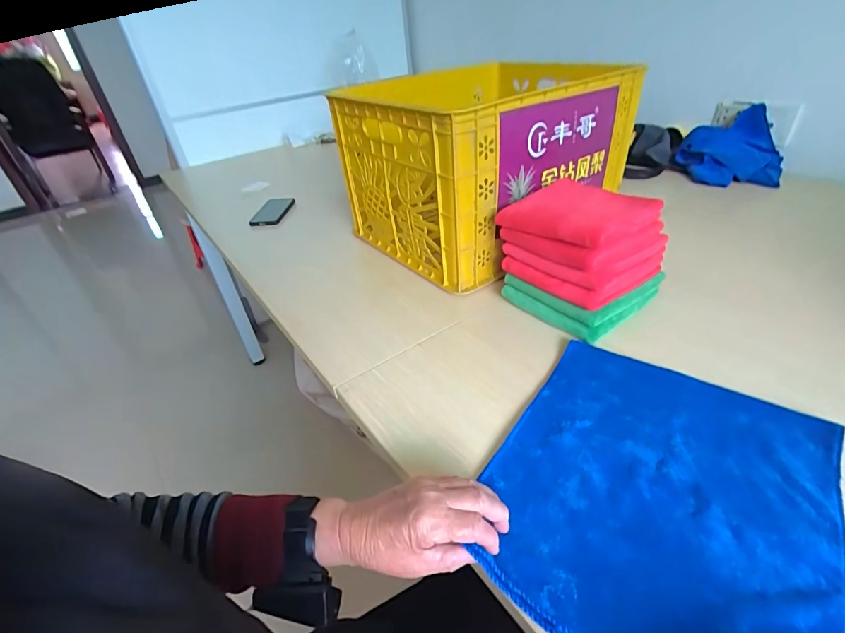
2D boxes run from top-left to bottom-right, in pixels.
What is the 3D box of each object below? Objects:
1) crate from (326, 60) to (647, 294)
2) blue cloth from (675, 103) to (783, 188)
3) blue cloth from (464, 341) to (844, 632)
[{"bbox_3d":[0.109,-0.309,0.827,0.457,0.270,0.402,-25,41,-28],"label":"crate"},{"bbox_3d":[0.797,-0.430,1.070,0.233,0.067,0.256,6,64,21],"label":"blue cloth"},{"bbox_3d":[0.220,0.157,0.391,0.272,0.018,0.334,22,42,30],"label":"blue cloth"}]

